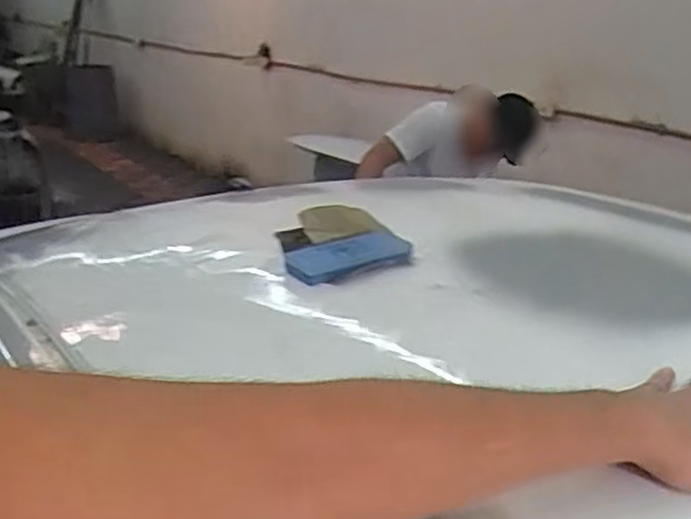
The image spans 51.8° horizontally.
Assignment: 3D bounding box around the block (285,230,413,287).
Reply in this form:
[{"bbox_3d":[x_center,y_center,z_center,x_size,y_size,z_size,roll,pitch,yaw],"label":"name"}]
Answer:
[{"bbox_3d":[0.003,-0.002,0.820,0.138,0.028,0.077,-11,23,-31],"label":"block"}]

